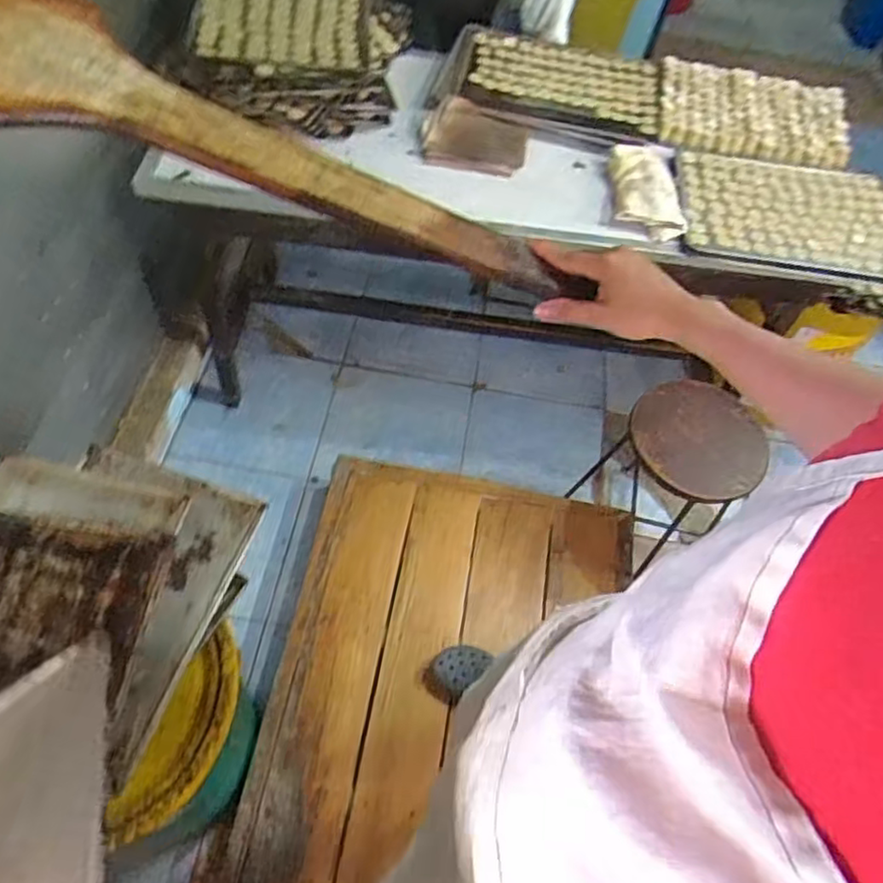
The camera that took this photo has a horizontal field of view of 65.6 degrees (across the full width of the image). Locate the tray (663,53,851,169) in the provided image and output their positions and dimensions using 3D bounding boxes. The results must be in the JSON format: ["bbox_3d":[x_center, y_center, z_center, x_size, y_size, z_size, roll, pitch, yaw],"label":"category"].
[{"bbox_3d":[0.732,-0.779,1.622,0.446,0.042,0.315,16,58,6],"label":"tray"}]

